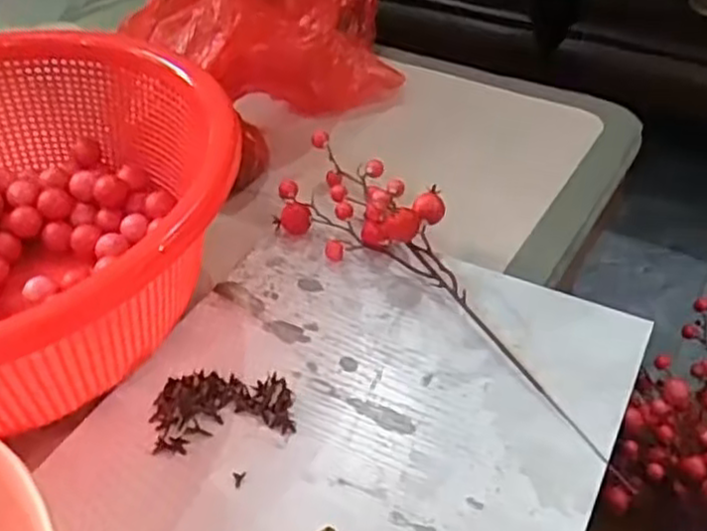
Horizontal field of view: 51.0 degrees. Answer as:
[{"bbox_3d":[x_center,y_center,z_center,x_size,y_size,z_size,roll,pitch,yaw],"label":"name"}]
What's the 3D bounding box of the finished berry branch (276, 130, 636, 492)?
[{"bbox_3d":[0.060,-0.007,0.495,0.095,0.047,0.307,-34,51,-31],"label":"finished berry branch"}]

